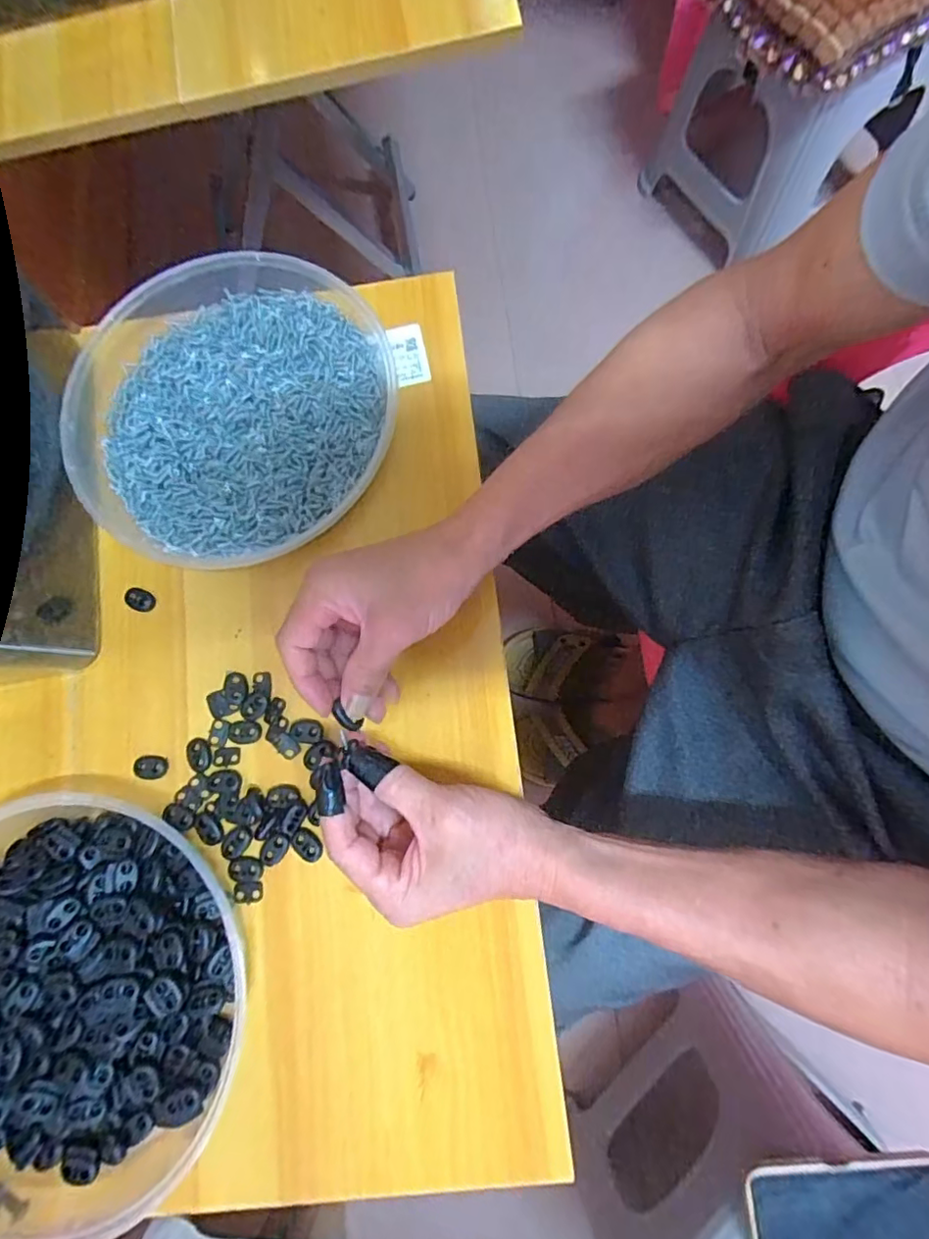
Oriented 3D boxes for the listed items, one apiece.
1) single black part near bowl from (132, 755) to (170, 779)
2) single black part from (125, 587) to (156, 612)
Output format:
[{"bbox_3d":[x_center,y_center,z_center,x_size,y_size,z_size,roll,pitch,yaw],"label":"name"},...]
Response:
[{"bbox_3d":[-0.208,0.098,0.374,0.022,0.004,0.015,4,79,-1],"label":"single black part near bowl"},{"bbox_3d":[-0.229,-0.014,0.399,0.020,0.006,0.015,23,79,3],"label":"single black part"}]

